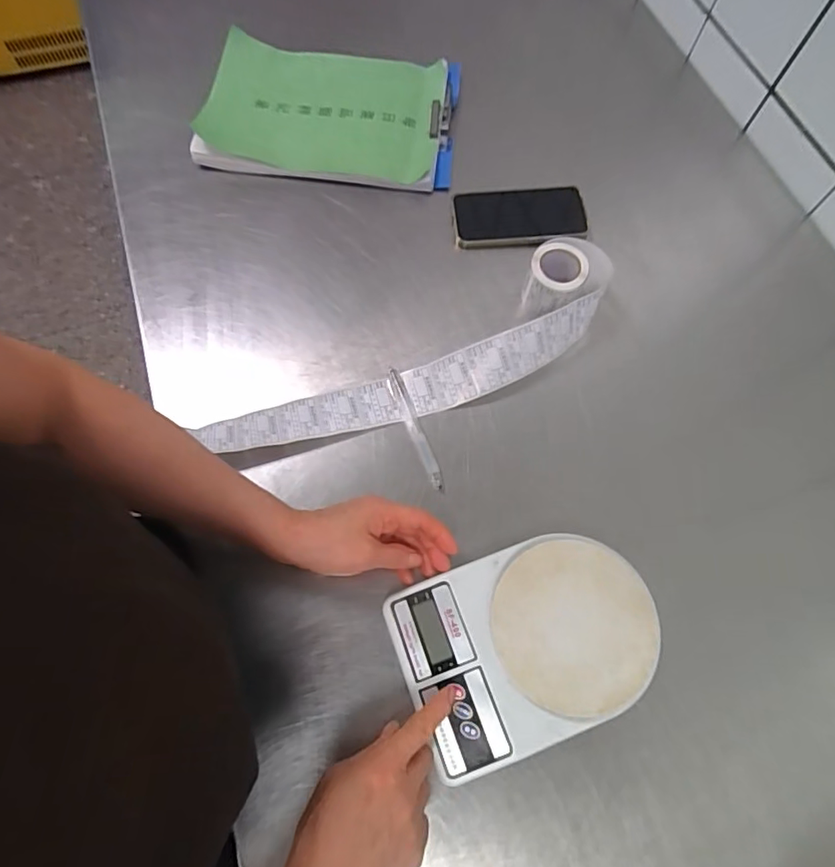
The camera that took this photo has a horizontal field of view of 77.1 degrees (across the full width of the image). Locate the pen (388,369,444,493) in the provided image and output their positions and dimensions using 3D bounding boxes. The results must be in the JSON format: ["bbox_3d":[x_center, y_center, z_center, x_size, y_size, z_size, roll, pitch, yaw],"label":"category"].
[{"bbox_3d":[-0.002,-0.006,0.505,0.014,0.011,0.131,-22,72,-8],"label":"pen"}]

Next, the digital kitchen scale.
[{"bbox_3d":[0.090,0.174,0.432,0.204,0.032,0.151,-18,72,-7],"label":"digital kitchen scale"}]

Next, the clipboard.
[{"bbox_3d":[-0.103,-0.392,0.637,0.290,0.024,0.209,7,71,1],"label":"clipboard"}]

